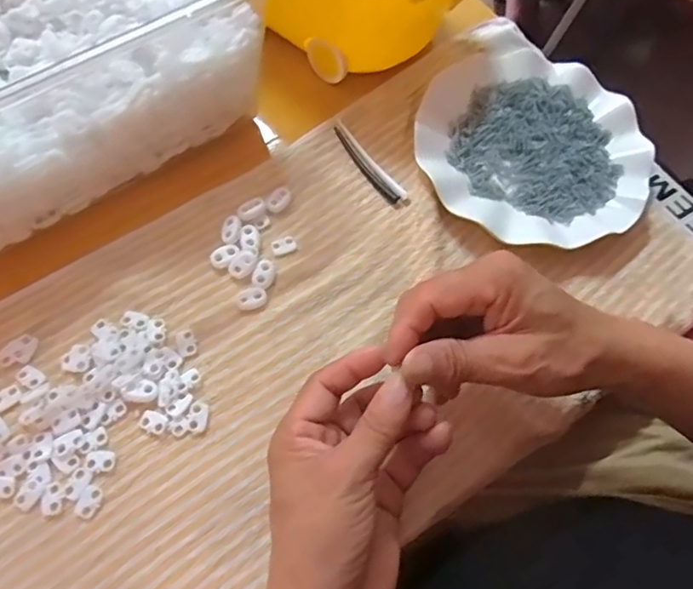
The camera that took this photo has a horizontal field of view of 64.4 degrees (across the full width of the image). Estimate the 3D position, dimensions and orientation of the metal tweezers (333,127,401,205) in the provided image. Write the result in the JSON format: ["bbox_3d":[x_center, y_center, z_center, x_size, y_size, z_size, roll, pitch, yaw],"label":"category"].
[{"bbox_3d":[0.013,-0.104,0.439,0.010,0.004,0.084,-33,72,-16],"label":"metal tweezers"}]

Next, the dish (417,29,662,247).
[{"bbox_3d":[0.141,-0.125,0.441,0.180,0.023,0.201,-35,72,-17],"label":"dish"}]

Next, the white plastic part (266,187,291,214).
[{"bbox_3d":[-0.052,-0.072,0.420,0.021,0.005,0.014,-39,74,-18],"label":"white plastic part"}]

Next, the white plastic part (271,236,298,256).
[{"bbox_3d":[-0.046,-0.037,0.406,0.018,0.004,0.014,-24,70,-13],"label":"white plastic part"}]

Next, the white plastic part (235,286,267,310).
[{"bbox_3d":[-0.067,0.003,0.388,0.021,0.005,0.015,-7,67,-6],"label":"white plastic part"}]

